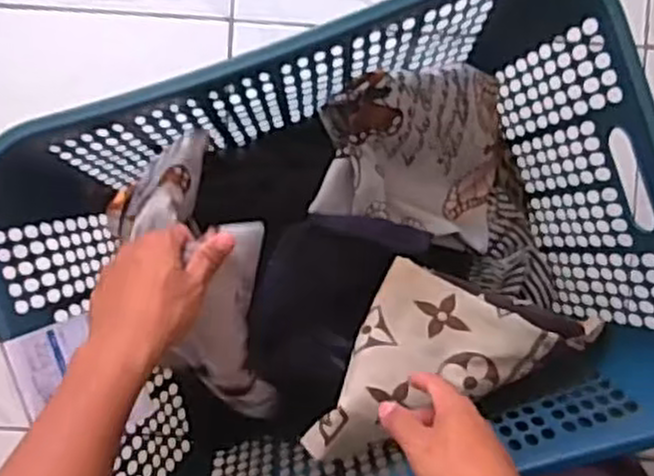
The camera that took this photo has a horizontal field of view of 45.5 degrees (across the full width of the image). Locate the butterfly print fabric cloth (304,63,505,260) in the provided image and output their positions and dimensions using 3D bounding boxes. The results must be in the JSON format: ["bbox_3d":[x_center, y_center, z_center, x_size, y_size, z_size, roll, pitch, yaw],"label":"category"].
[{"bbox_3d":[0.100,-0.085,0.825,0.215,0.124,0.187,2,92,-2],"label":"butterfly print fabric cloth"}]

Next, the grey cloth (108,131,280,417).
[{"bbox_3d":[-0.103,0.046,0.712,0.111,0.116,0.269,-18,100,0],"label":"grey cloth"}]

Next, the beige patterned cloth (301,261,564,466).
[{"bbox_3d":[0.098,0.140,0.736,0.165,0.028,0.197,27,71,4],"label":"beige patterned cloth"}]

